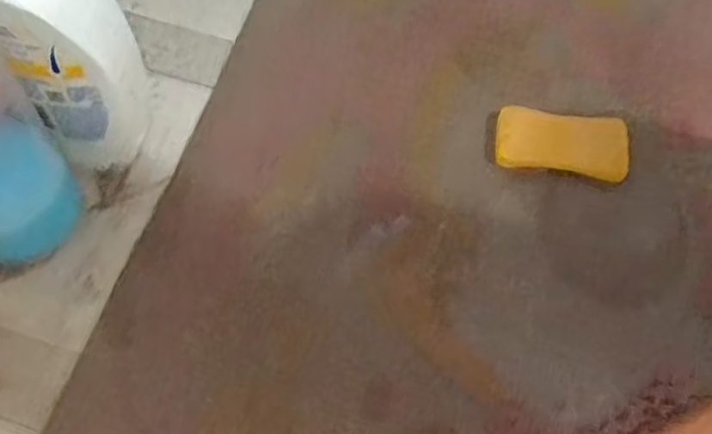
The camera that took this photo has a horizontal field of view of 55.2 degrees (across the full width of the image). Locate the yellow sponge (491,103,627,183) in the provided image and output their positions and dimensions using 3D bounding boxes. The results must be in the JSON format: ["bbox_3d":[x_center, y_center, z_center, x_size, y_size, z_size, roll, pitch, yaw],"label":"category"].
[{"bbox_3d":[0.168,-0.062,0.559,0.107,0.029,0.052,8,60,3],"label":"yellow sponge"}]

